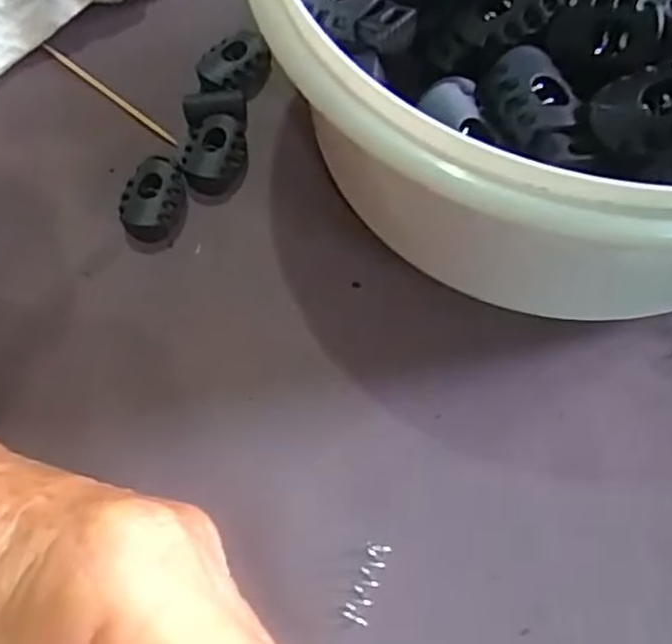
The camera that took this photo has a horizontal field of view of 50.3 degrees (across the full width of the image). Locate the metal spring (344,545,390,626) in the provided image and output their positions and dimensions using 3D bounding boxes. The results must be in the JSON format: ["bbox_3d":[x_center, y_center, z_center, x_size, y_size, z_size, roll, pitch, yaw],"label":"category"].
[{"bbox_3d":[0.007,0.060,0.166,0.006,0.005,0.018,20,69,9],"label":"metal spring"}]

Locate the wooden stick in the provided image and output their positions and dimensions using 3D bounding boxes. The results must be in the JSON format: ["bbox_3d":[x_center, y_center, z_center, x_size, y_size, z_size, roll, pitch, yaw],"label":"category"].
[{"bbox_3d":[-0.071,-0.072,0.224,0.059,0.004,0.004,39,74,16],"label":"wooden stick"}]

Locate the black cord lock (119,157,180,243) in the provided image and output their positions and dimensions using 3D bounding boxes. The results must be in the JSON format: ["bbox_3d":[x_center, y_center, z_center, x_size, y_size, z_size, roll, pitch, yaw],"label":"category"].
[{"bbox_3d":[-0.053,-0.035,0.205,0.015,0.009,0.022,7,68,4],"label":"black cord lock"}]

